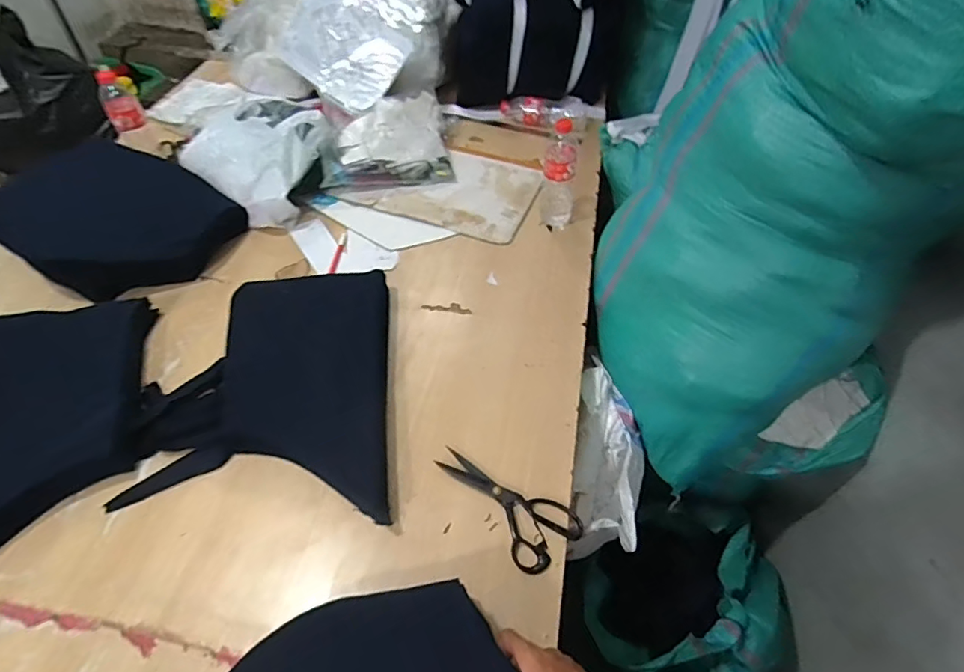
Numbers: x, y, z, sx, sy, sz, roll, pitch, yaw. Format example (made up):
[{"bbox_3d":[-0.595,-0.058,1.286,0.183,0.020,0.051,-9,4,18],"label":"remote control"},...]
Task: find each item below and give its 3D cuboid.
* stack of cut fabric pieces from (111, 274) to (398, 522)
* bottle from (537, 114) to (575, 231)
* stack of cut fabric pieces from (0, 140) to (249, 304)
[{"bbox_3d":[-0.345,0.080,0.810,0.380,0.075,0.410,-6,52,-5],"label":"stack of cut fabric pieces"},{"bbox_3d":[0.153,-0.325,1.025,0.069,0.216,0.069,10,53,7],"label":"bottle"},{"bbox_3d":[-0.748,-0.240,1.032,0.425,0.105,0.304,22,55,16],"label":"stack of cut fabric pieces"}]

